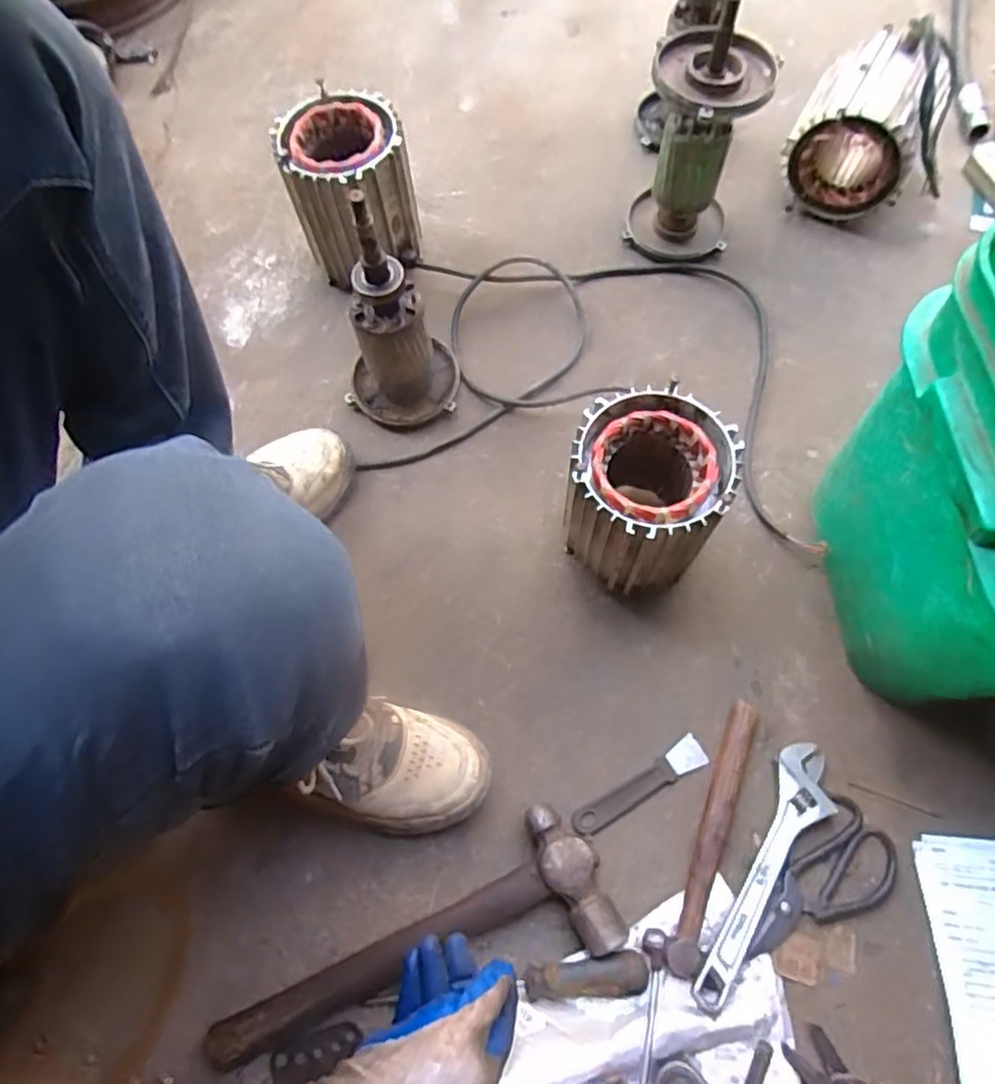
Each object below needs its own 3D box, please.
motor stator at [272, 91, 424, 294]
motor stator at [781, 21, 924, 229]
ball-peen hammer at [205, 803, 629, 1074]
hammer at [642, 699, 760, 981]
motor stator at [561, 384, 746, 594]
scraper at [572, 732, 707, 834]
[{"bbox_3d":[-0.176,-0.421,0.813,0.136,0.180,0.136,-17,70,-3],"label":"motor stator"},{"bbox_3d":[0.452,-0.521,0.829,0.136,0.159,0.159,23,70,11],"label":"motor stator"},{"bbox_3d":[-0.080,0.344,0.579,0.365,0.037,0.125,-16,68,-4],"label":"ball-peen hammer"},{"bbox_3d":[0.198,0.264,0.605,0.043,0.028,0.247,23,70,12],"label":"hammer"},{"bbox_3d":[0.141,-0.037,0.649,0.141,0.175,0.145,-1,70,3],"label":"motor stator"},{"bbox_3d":[0.137,0.238,0.633,0.144,0.006,0.029,-29,69,-9],"label":"scraper"}]

